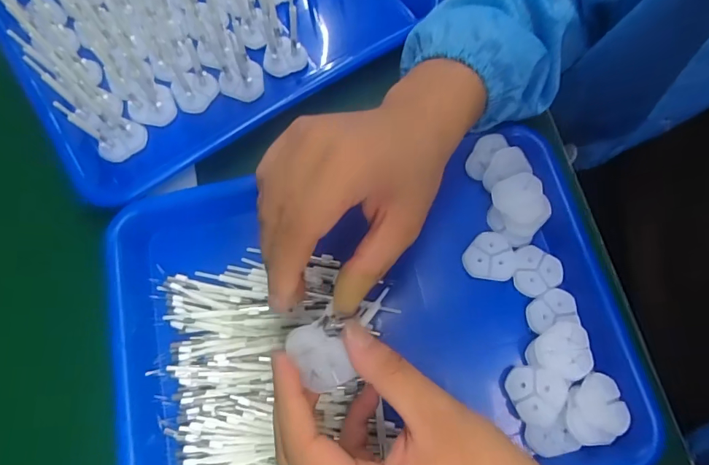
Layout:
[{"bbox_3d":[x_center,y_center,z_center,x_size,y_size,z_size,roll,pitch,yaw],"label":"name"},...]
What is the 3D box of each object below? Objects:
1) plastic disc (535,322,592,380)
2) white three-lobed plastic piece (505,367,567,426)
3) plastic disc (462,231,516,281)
[{"bbox_3d":[0.141,0.080,0.305,0.037,0.009,0.034,0,72,0],"label":"plastic disc"},{"bbox_3d":[0.118,0.106,0.297,0.035,0.005,0.034,-5,74,20],"label":"white three-lobed plastic piece"},{"bbox_3d":[0.099,0.016,0.330,0.036,0.004,0.036,0,72,0],"label":"plastic disc"}]

